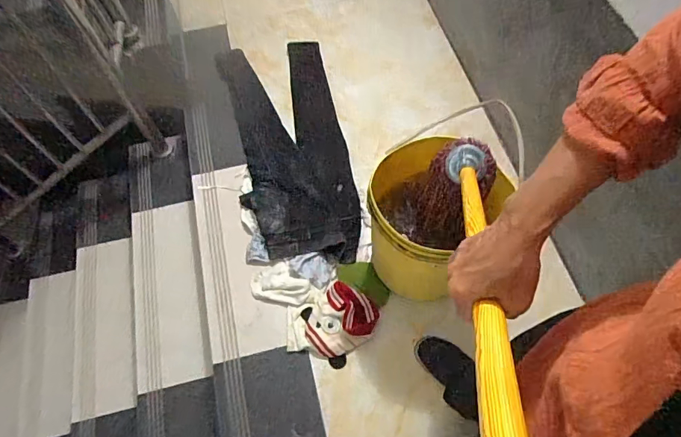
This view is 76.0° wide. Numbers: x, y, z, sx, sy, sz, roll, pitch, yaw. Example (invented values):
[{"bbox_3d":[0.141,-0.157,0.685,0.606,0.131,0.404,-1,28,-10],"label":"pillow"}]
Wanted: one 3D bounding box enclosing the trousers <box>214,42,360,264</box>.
[{"bbox_3d":[-0.163,-0.252,1.395,0.344,0.032,0.832,-13,64,-4],"label":"trousers"}]

